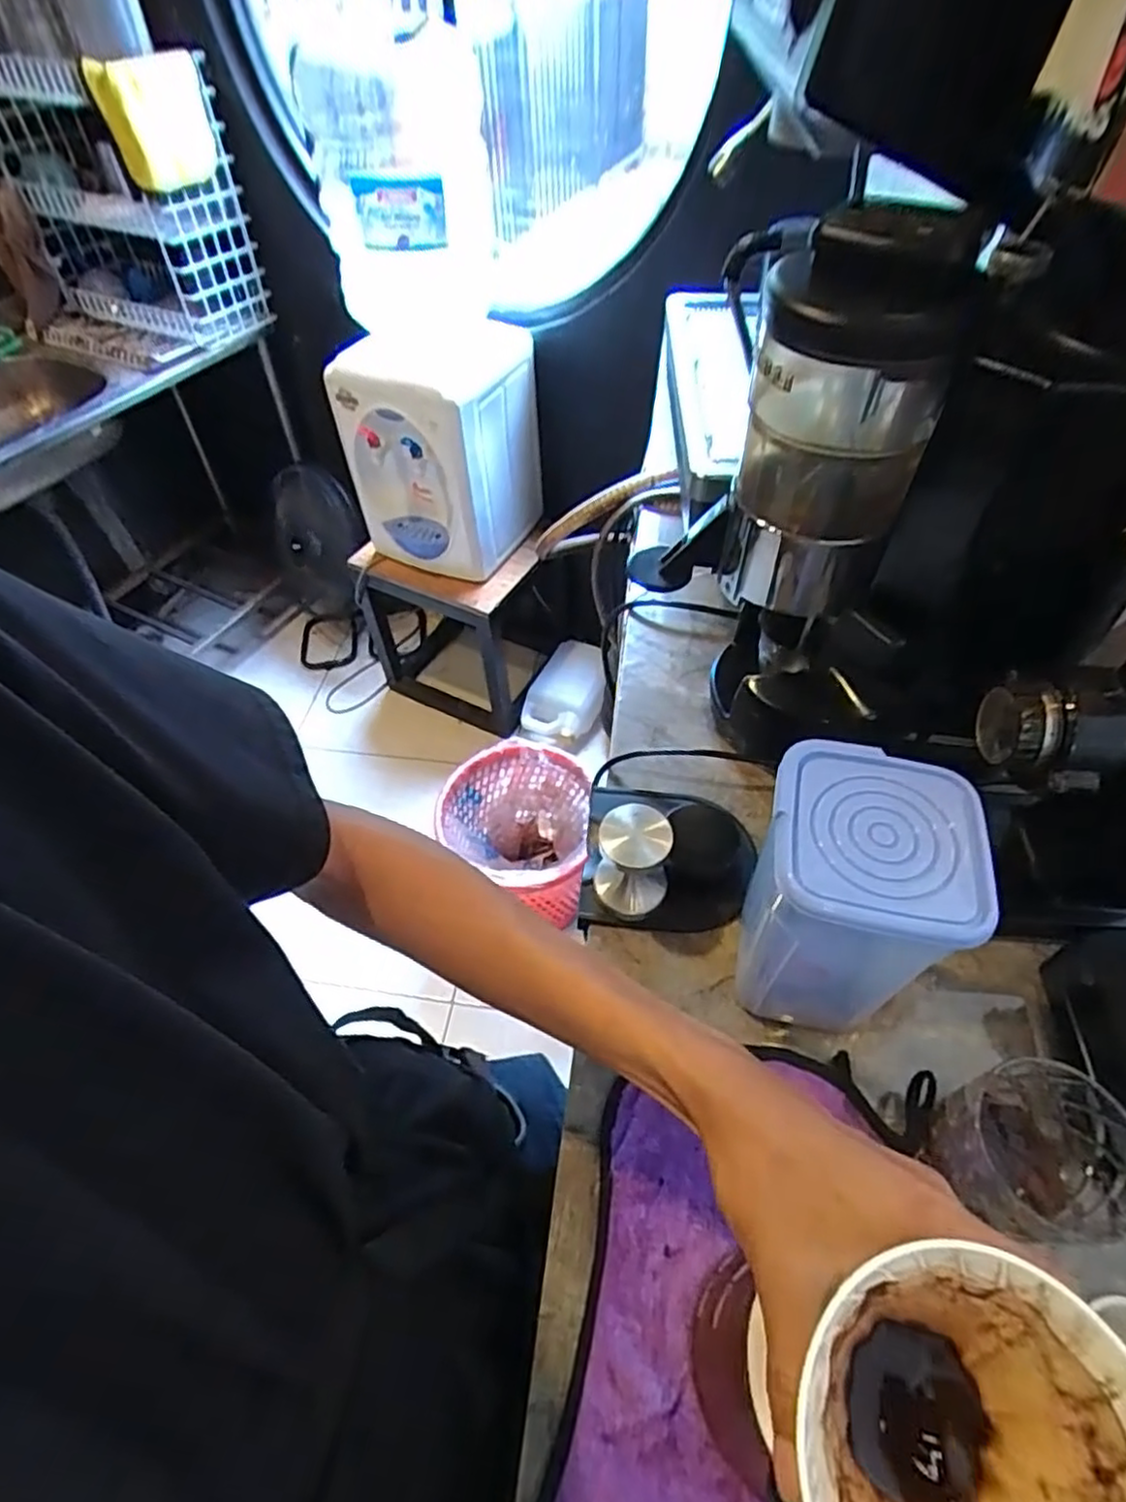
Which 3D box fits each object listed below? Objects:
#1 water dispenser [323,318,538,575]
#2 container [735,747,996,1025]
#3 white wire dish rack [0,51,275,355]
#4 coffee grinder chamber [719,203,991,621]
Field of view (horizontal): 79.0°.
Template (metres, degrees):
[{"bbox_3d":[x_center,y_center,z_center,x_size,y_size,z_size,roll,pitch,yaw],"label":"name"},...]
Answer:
[{"bbox_3d":[-0.242,-0.650,1.454,0.331,0.454,0.327,16,55,14],"label":"water dispenser"},{"bbox_3d":[0.164,0.106,0.423,0.108,0.194,0.124,13,54,12],"label":"container"},{"bbox_3d":[-0.874,-1.088,1.372,0.493,0.432,0.181,17,55,15],"label":"white wire dish rack"},{"bbox_3d":[0.176,-0.211,0.449,0.108,0.229,0.120,12,54,11],"label":"coffee grinder chamber"}]

